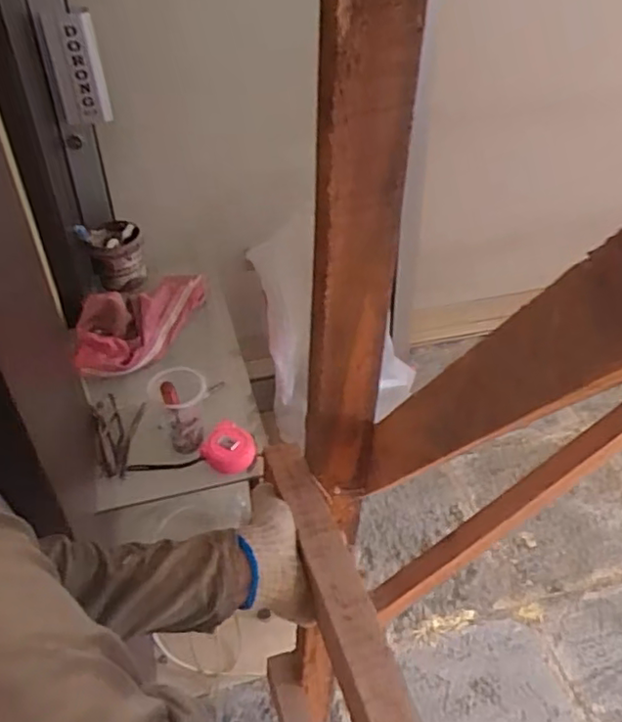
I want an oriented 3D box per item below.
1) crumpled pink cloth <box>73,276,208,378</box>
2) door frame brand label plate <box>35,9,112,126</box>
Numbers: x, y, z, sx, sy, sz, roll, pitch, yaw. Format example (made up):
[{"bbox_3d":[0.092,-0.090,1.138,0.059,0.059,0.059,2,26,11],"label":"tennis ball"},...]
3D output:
[{"bbox_3d":[-0.369,-0.102,1.321,0.183,0.076,0.350,18,46,19],"label":"crumpled pink cloth"},{"bbox_3d":[-0.486,-0.602,1.284,0.099,0.219,0.047,-13,43,-13],"label":"door frame brand label plate"}]

